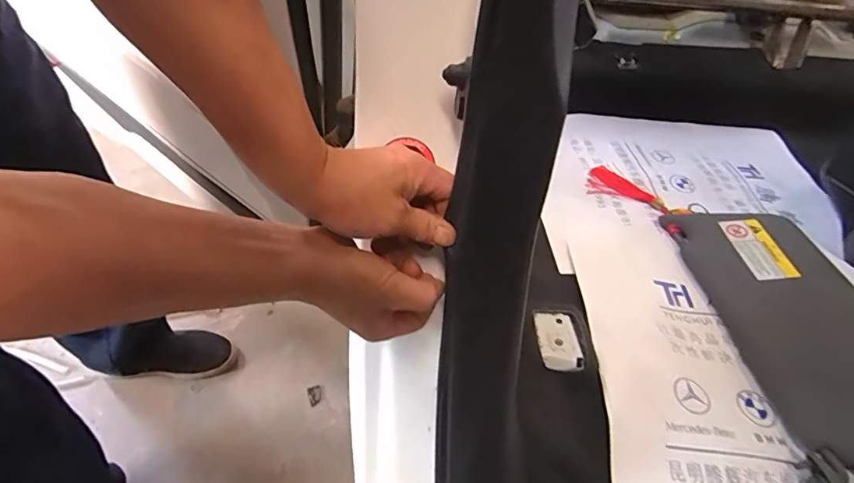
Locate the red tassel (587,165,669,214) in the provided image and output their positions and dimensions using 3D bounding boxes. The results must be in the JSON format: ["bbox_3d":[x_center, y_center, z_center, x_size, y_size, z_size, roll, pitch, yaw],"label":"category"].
[{"bbox_3d":[0.356,-0.096,0.855,0.135,0.016,0.087,21,49,12],"label":"red tassel"}]

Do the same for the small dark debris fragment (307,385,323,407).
[{"bbox_3d":[-0.229,0.315,0.984,0.027,0.005,0.041,-14,51,-18],"label":"small dark debris fragment"}]

